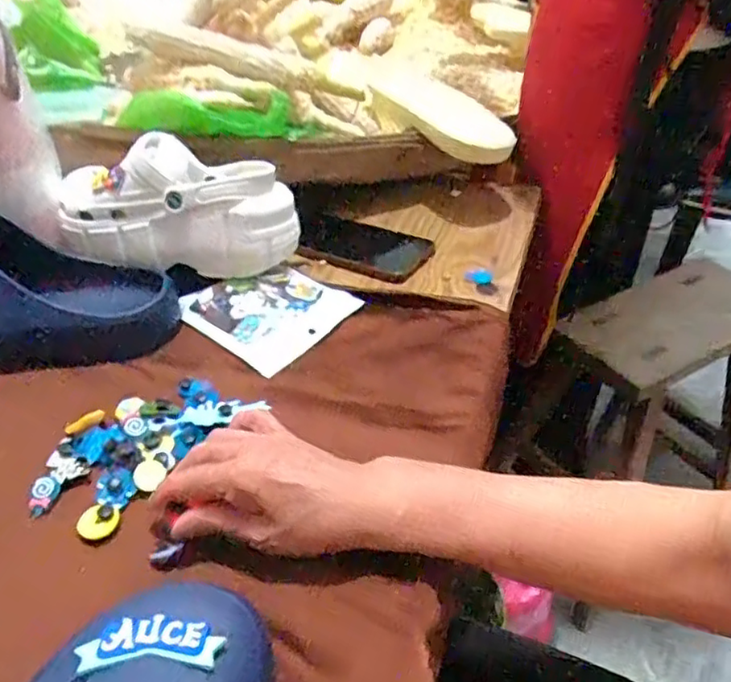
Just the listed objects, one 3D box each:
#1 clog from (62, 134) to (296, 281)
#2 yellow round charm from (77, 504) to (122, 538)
[{"bbox_3d":[-0.179,-0.126,0.597,0.240,0.098,0.086,9,39,9],"label":"clog"},{"bbox_3d":[-0.167,0.112,0.401,0.019,0.004,0.024,44,62,13],"label":"yellow round charm"}]

